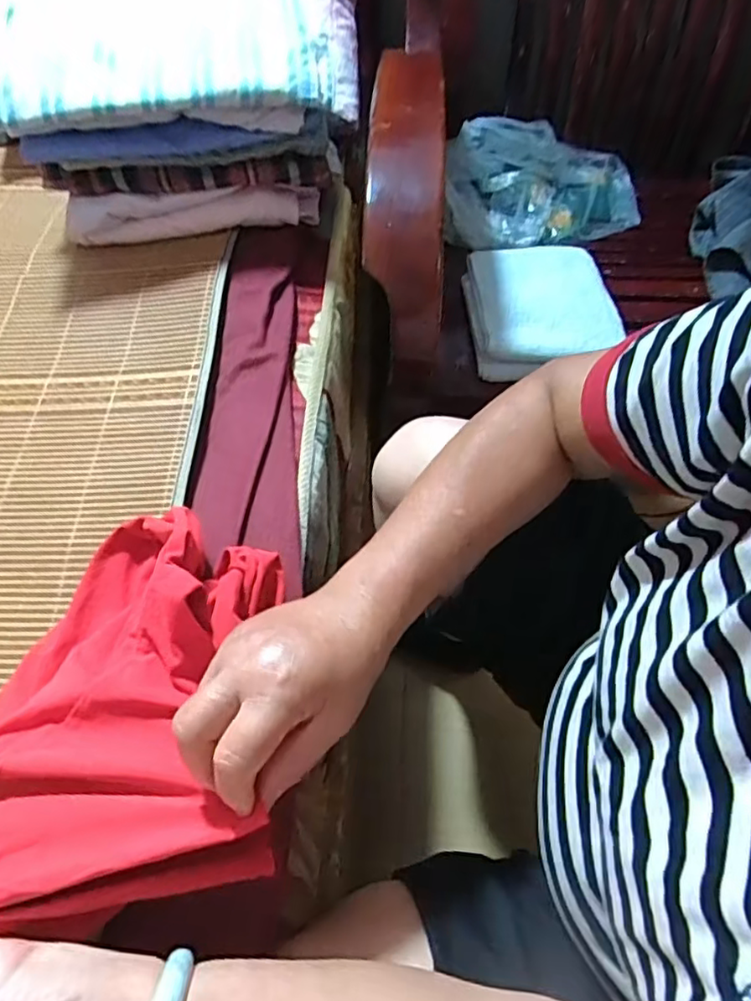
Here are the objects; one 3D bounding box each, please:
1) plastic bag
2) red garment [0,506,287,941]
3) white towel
[{"bbox_3d":[0.225,-0.431,0.829,0.287,0.123,0.119,-17,61,-9],"label":"plastic bag"},{"bbox_3d":[-0.166,0.124,0.361,0.195,0.087,0.256,-1,59,0],"label":"red garment"},{"bbox_3d":[0.187,-0.229,0.723,0.159,0.046,0.158,-7,59,-4],"label":"white towel"}]

